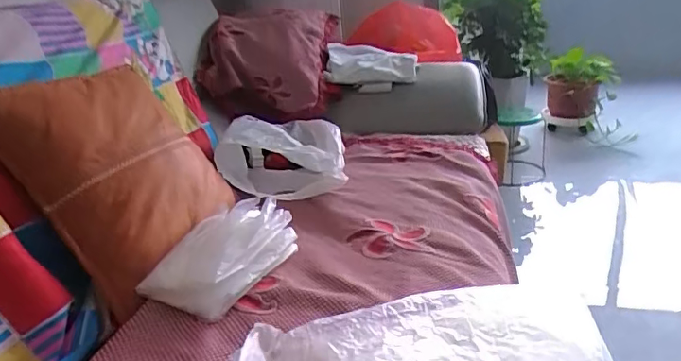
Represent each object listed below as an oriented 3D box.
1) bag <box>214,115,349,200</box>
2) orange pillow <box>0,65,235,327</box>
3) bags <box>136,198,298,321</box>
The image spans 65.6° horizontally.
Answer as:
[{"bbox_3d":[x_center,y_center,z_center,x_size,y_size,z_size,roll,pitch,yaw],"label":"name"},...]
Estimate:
[{"bbox_3d":[-0.127,-0.060,1.154,0.263,0.131,0.271,-5,24,-2],"label":"bag"},{"bbox_3d":[-0.343,-0.038,0.859,0.094,0.363,0.326,-38,4,33],"label":"orange pillow"},{"bbox_3d":[-0.181,0.110,0.816,0.130,0.086,0.224,9,27,28],"label":"bags"}]

